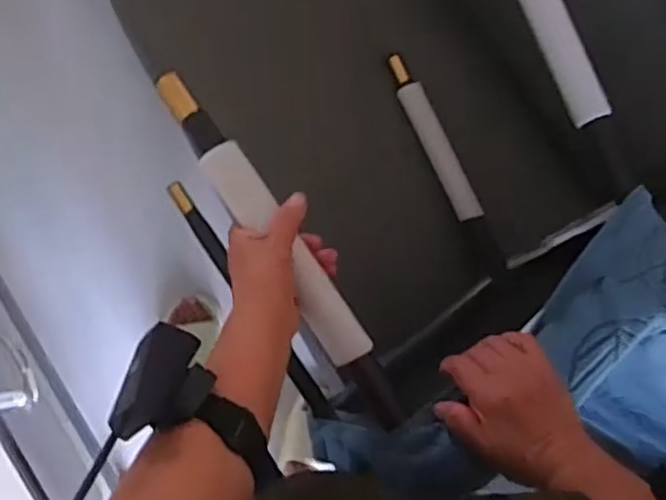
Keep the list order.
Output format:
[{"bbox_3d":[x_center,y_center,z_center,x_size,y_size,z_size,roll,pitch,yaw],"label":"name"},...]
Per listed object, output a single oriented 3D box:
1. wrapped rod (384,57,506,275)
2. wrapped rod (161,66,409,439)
[{"bbox_3d":[0.156,-0.114,0.921,0.035,0.027,0.329,-24,90,-9],"label":"wrapped rod"},{"bbox_3d":[-0.042,-0.002,0.550,0.036,0.027,0.336,-33,85,-9],"label":"wrapped rod"}]

